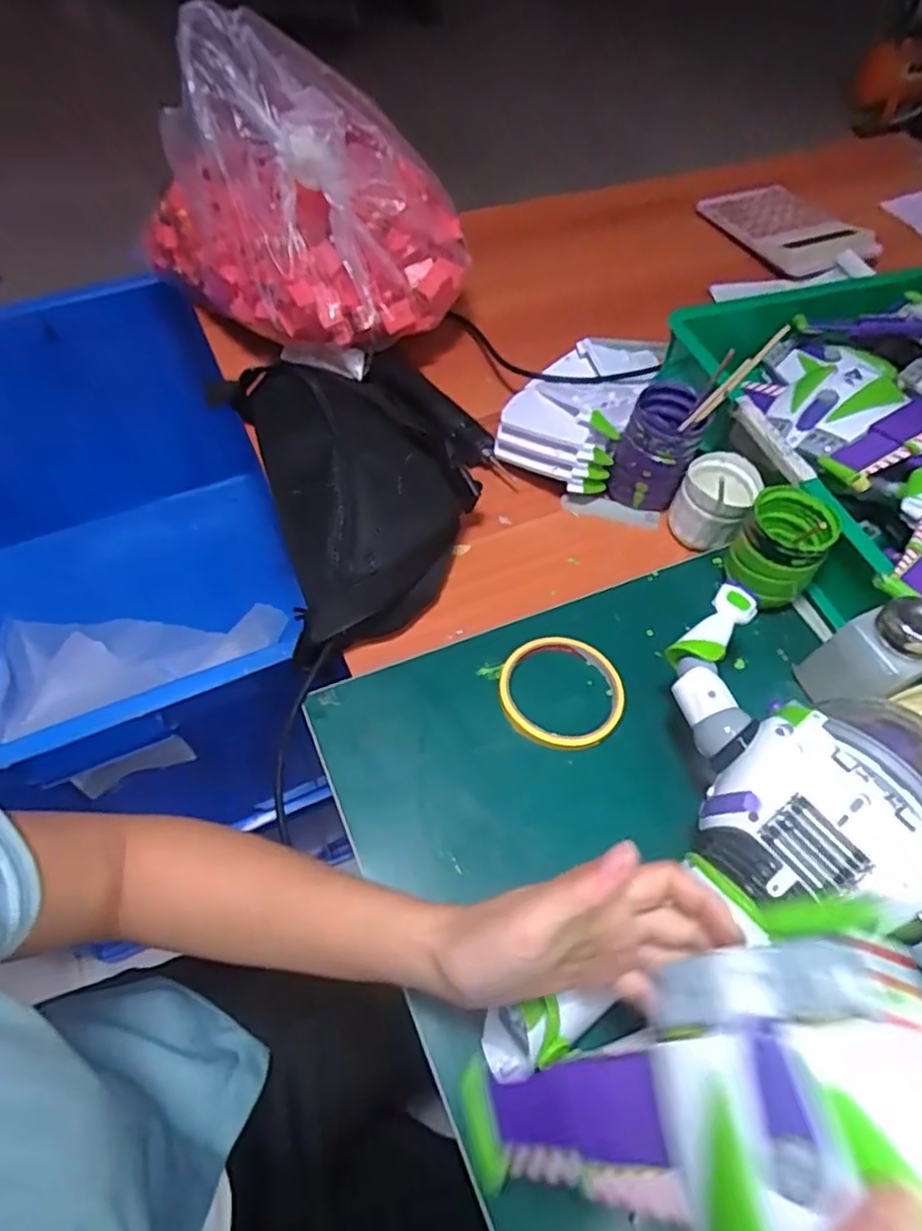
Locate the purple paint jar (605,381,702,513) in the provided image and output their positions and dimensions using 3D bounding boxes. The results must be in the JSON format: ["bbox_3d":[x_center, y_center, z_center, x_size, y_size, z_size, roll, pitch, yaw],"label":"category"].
[{"bbox_3d":[0.166,-0.145,0.589,0.060,0.097,0.062,2,56,-3],"label":"purple paint jar"}]

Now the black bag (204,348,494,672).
[{"bbox_3d":[-0.084,-0.139,0.572,0.227,0.088,0.299,-23,61,-18],"label":"black bag"}]

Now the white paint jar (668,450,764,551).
[{"bbox_3d":[0.221,-0.100,0.584,0.059,0.060,0.067,29,59,15],"label":"white paint jar"}]

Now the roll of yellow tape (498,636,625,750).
[{"bbox_3d":[0.074,0.054,0.488,0.089,0.012,0.087,2,56,-3],"label":"roll of yellow tape"}]

